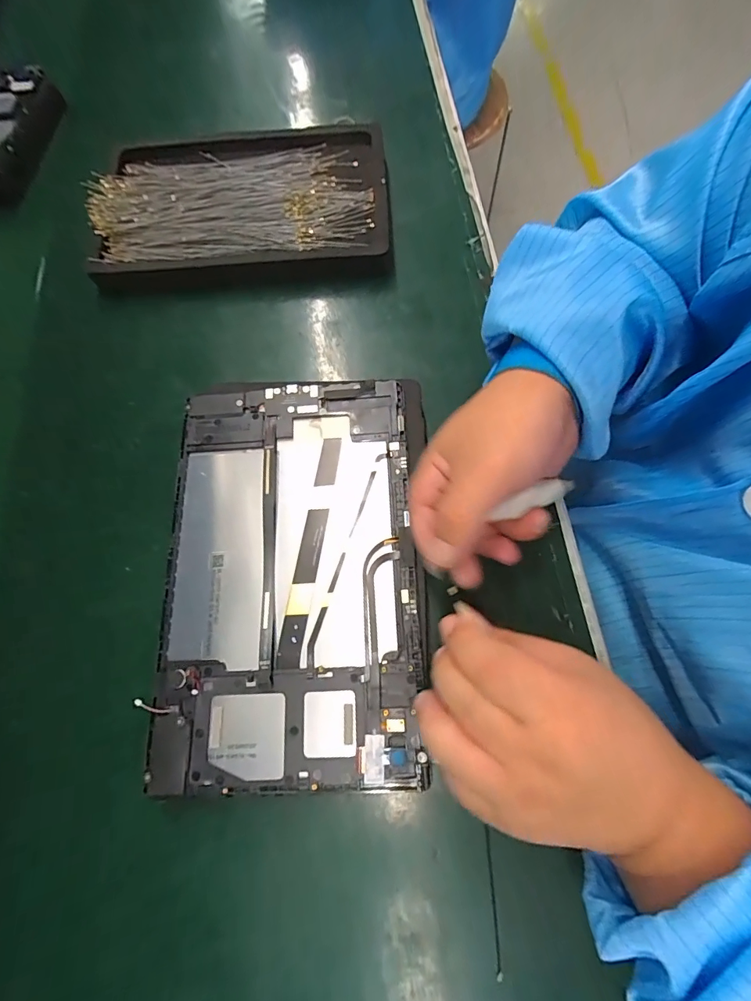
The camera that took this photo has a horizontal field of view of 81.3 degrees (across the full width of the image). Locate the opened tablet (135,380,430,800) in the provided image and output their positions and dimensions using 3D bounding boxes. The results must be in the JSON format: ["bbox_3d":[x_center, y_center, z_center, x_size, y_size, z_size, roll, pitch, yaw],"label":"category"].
[{"bbox_3d":[-0.052,0.037,0.263,0.150,0.005,0.238,-4,71,2],"label":"opened tablet"}]

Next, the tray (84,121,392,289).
[{"bbox_3d":[-0.117,-0.258,0.390,0.255,0.031,0.167,-3,69,1],"label":"tray"}]

